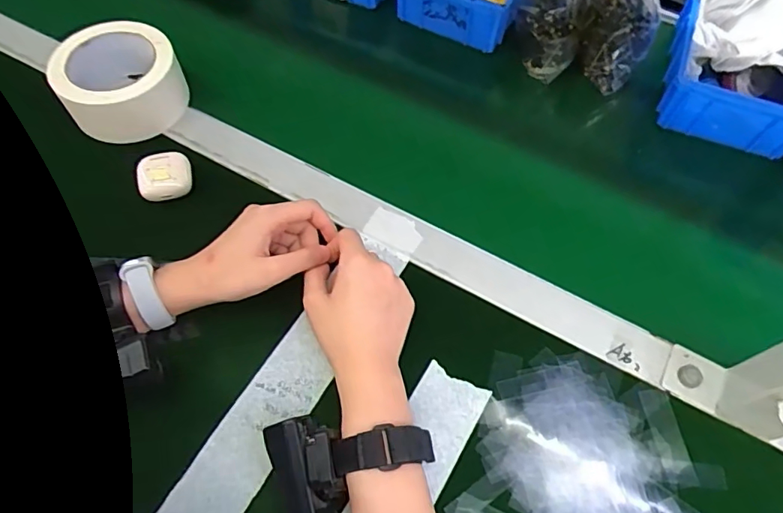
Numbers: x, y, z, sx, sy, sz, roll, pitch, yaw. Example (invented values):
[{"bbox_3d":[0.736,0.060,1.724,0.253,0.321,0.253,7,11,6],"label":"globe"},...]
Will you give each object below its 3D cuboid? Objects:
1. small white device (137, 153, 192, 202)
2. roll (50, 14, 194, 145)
[{"bbox_3d":[-0.205,-0.073,0.468,0.043,0.021,0.039,-12,63,-9],"label":"small white device"},{"bbox_3d":[-0.259,-0.168,0.497,0.106,0.065,0.101,1,61,-2],"label":"roll"}]

